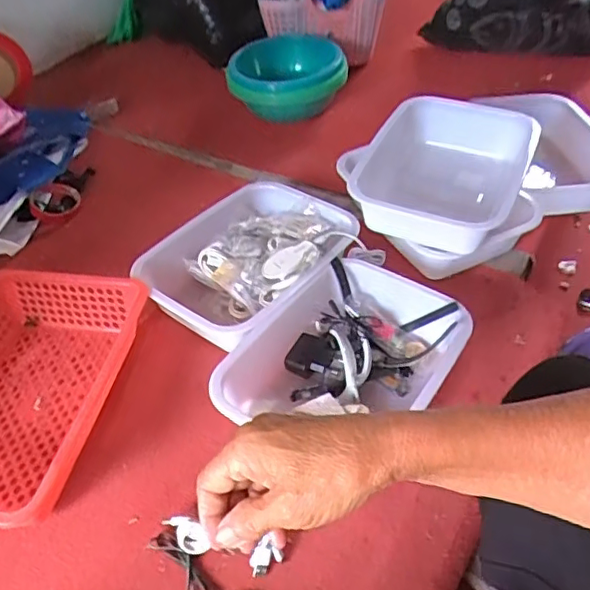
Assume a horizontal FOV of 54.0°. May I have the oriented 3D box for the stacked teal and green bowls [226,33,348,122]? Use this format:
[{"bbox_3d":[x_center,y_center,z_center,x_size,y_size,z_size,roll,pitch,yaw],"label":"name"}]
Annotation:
[{"bbox_3d":[-0.004,-0.439,1.152,0.215,0.097,0.233,-2,44,2],"label":"stacked teal and green bowls"}]

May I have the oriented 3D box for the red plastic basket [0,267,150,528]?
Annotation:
[{"bbox_3d":[-0.331,0.112,0.681,0.224,0.080,0.329,6,45,10],"label":"red plastic basket"}]

